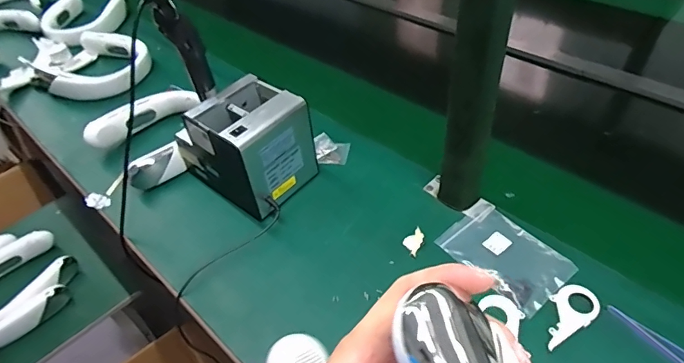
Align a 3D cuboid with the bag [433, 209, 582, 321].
[{"bbox_3d":[0.212,0.092,0.584,0.102,0.004,0.149,-32,51,-22],"label":"bag"}]

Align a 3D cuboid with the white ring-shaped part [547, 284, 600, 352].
[{"bbox_3d":[0.256,0.151,0.517,0.091,0.004,0.047,-25,49,-17],"label":"white ring-shaped part"}]

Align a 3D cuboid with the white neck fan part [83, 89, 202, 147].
[{"bbox_3d":[-0.359,-0.119,0.819,0.201,0.071,0.033,-37,53,-26],"label":"white neck fan part"}]

